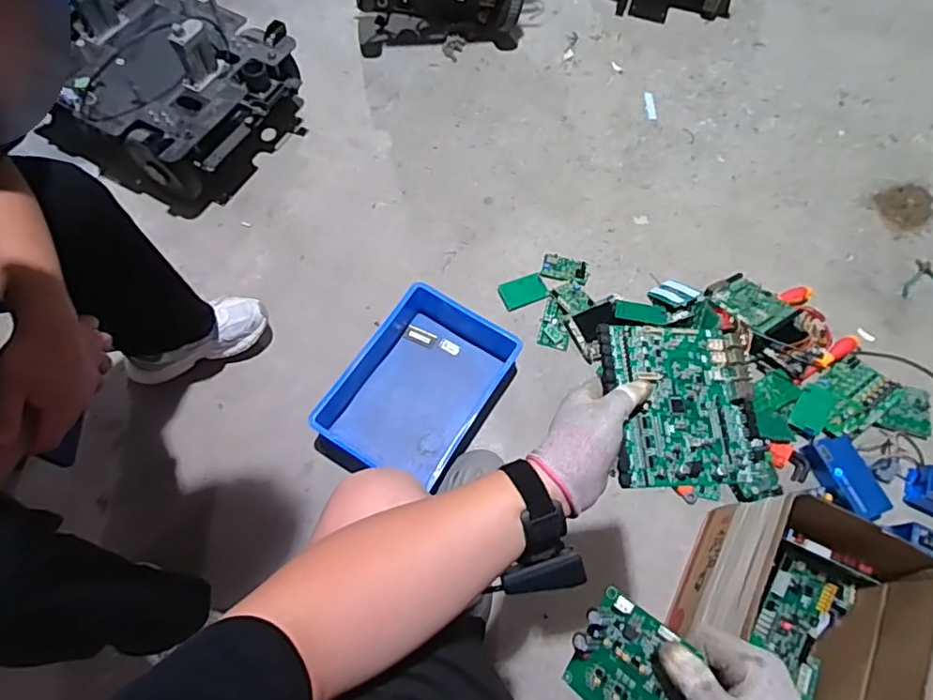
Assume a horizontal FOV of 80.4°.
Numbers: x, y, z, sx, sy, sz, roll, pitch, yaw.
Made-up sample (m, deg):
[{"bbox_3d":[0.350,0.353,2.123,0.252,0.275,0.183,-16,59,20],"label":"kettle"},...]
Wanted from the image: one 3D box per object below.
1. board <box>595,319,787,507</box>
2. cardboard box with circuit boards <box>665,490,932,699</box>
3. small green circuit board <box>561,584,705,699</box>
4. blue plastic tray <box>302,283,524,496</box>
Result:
[{"bbox_3d":[0.210,0.056,0.526,0.160,0.012,0.167,0,72,-16],"label":"board"},{"bbox_3d":[0.493,0.416,0.851,0.246,0.265,0.319,29,68,10],"label":"cardboard box with circuit boards"},{"bbox_3d":[0.114,0.228,0.395,0.079,0.018,0.080,26,84,43],"label":"small green circuit board"},{"bbox_3d":[-0.091,0.075,1.086,0.262,0.098,0.347,29,69,12],"label":"blue plastic tray"}]

